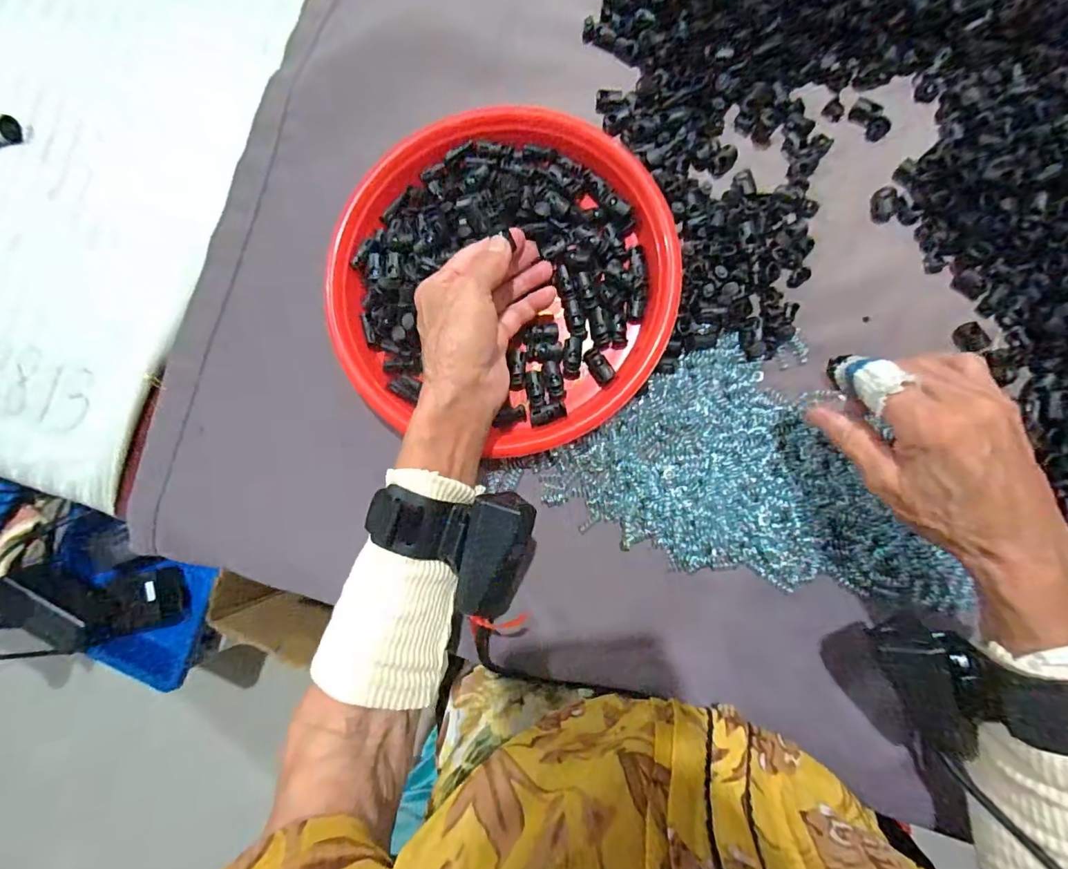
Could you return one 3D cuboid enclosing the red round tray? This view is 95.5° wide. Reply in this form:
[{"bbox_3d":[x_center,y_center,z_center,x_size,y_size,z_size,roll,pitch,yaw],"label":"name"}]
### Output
[{"bbox_3d":[-0.025,-0.112,0.357,0.250,0.027,0.246,-1,85,7],"label":"red round tray"}]

